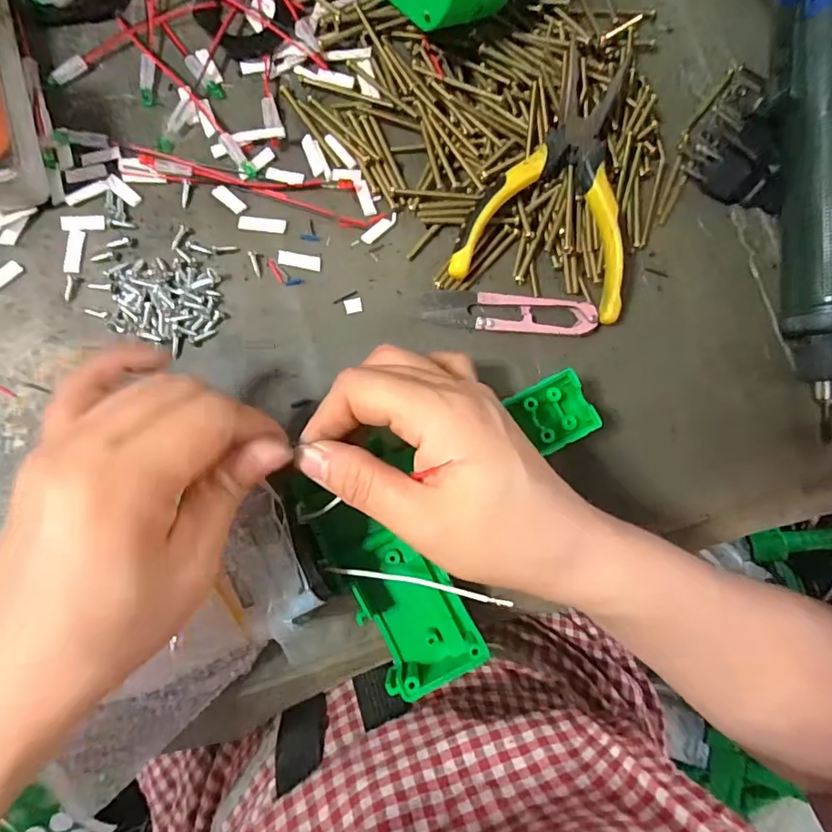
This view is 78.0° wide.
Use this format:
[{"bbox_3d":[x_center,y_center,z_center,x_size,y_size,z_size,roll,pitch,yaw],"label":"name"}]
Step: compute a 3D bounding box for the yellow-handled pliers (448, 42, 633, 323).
[{"bbox_3d":[0.084,-0.131,0.289,0.095,0.032,0.136,17,81,-4],"label":"yellow-handled pliers"}]

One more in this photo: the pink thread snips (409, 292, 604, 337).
[{"bbox_3d":[0.052,-0.058,0.289,0.099,0.009,0.020,4,82,-6],"label":"pink thread snips"}]

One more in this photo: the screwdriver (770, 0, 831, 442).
[{"bbox_3d":[0.228,-0.118,0.287,0.041,0.041,0.239,-7,97,-7],"label":"screwdriver"}]

